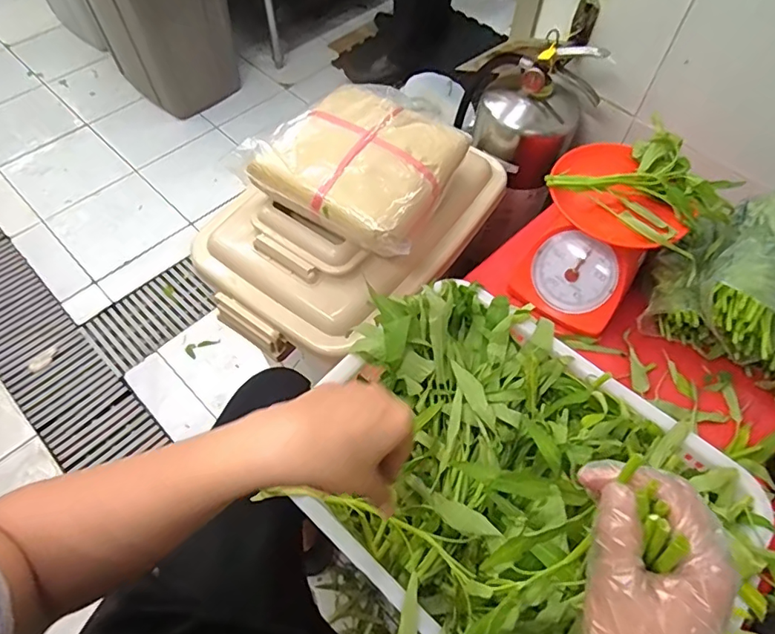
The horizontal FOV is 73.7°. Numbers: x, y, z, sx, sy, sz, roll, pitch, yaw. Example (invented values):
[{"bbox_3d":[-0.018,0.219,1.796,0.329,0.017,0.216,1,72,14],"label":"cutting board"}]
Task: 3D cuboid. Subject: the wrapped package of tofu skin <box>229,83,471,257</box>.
[{"bbox_3d":[-0.032,-0.224,0.712,0.245,0.055,0.247,29,62,16],"label":"wrapped package of tofu skin"}]

